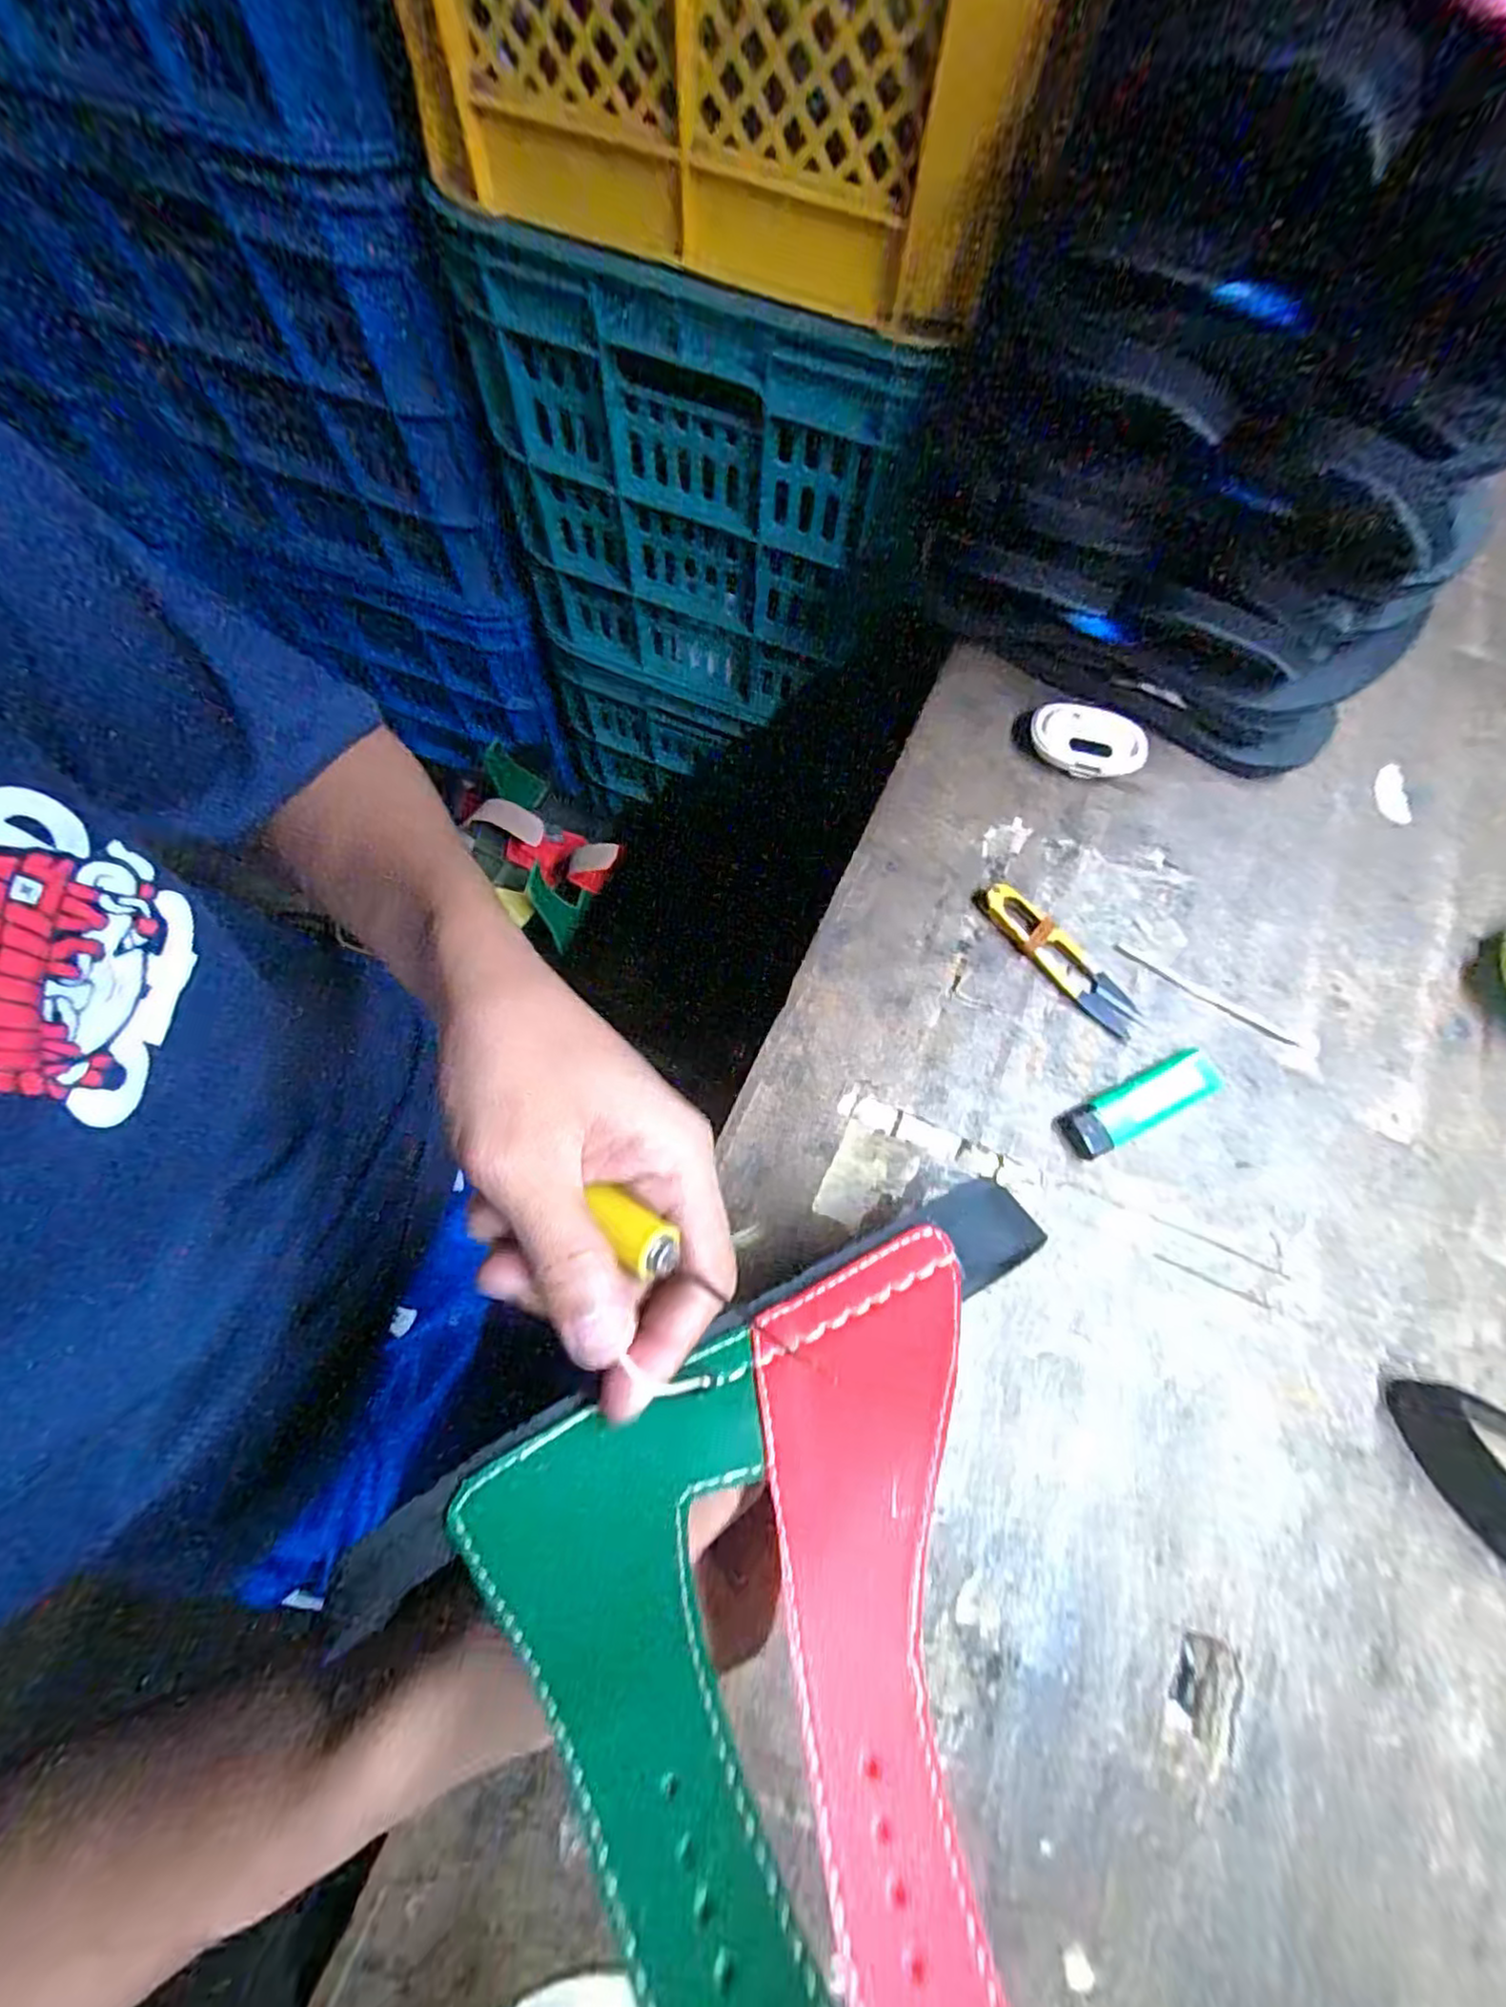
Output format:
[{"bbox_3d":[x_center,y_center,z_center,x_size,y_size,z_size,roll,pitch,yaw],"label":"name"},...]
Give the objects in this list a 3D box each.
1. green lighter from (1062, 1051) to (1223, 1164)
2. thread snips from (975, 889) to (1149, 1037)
[{"bbox_3d":[0.188,0.047,0.332,0.084,0.011,0.023,-24,75,-10],"label":"green lighter"},{"bbox_3d":[0.157,-0.025,0.354,0.024,0.012,0.100,-40,78,-14],"label":"thread snips"}]

